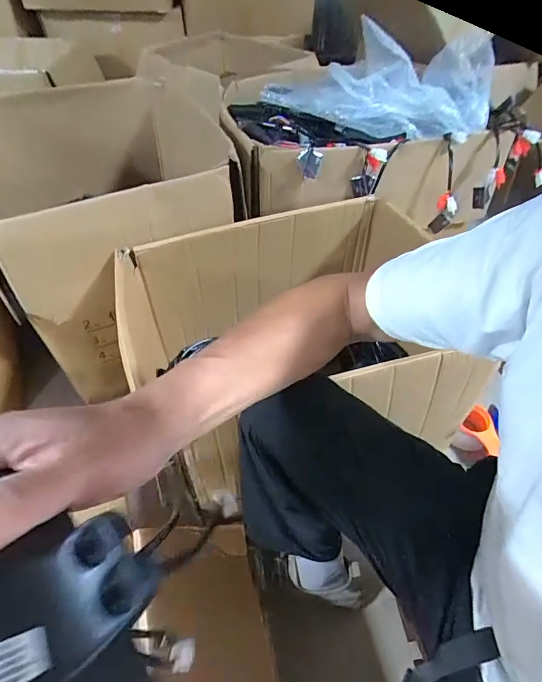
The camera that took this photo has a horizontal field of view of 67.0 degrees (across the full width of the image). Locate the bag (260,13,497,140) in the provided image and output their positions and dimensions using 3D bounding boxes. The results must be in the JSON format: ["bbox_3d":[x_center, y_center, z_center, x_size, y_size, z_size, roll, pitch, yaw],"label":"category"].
[{"bbox_3d":[0.253,-0.596,0.929,0.491,0.139,0.324,14,50,11],"label":"bag"}]

